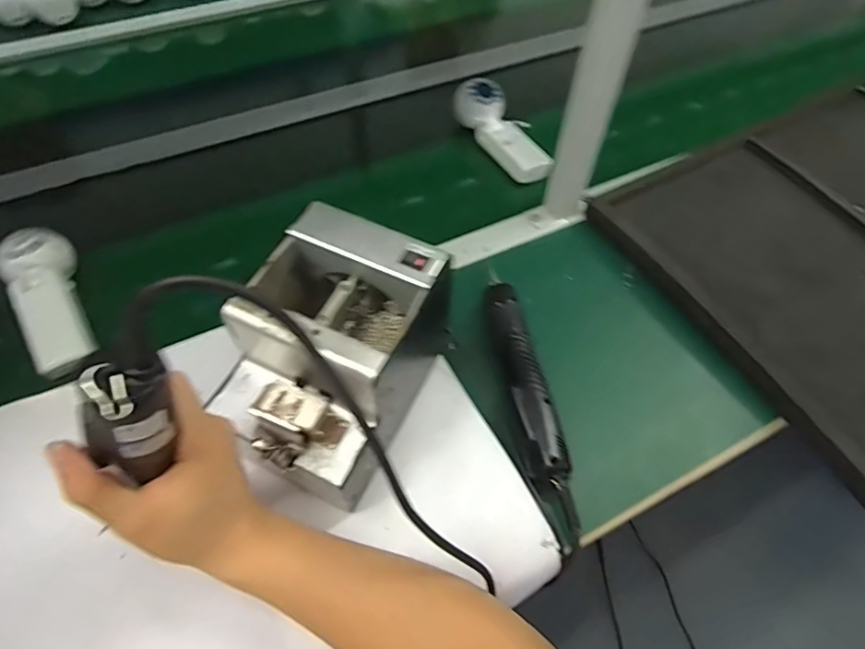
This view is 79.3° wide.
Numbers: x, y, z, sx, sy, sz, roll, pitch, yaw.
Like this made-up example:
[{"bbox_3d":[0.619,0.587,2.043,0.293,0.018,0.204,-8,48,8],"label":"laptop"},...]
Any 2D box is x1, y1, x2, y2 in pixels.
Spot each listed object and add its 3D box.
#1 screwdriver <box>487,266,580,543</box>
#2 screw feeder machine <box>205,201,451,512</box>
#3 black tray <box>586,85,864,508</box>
[{"bbox_3d":[0.086,0.061,0.474,0.033,0.040,0.241,-5,57,-7],"label":"screwdriver"},{"bbox_3d":[-0.083,0.028,0.423,0.132,0.146,0.180,22,58,11],"label":"screw feeder machine"},{"bbox_3d":[0.509,-0.091,0.596,0.520,0.041,0.411,-26,61,-19],"label":"black tray"}]

